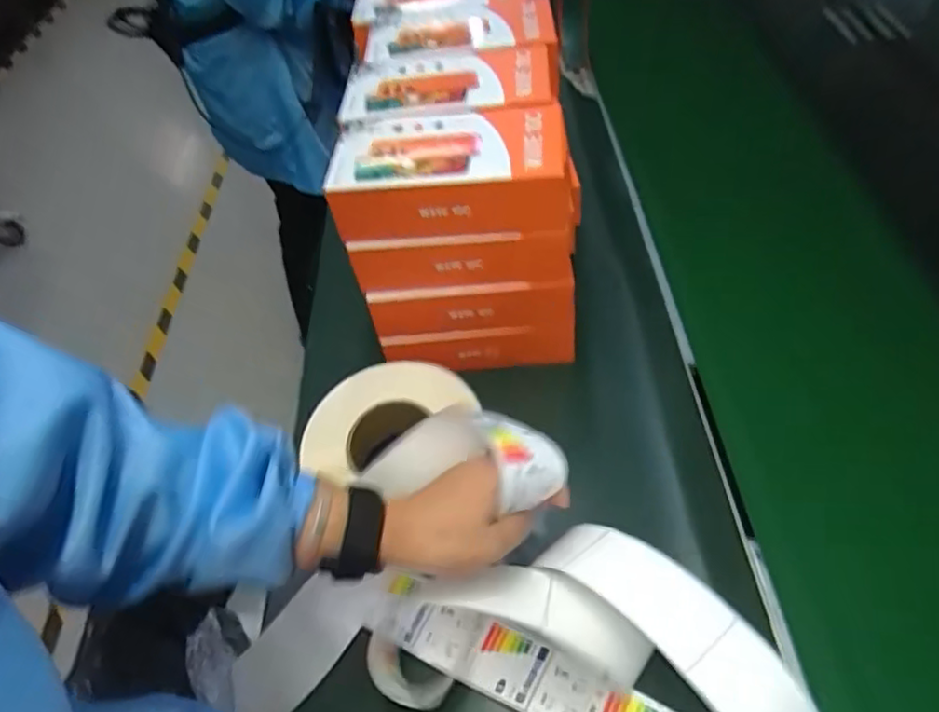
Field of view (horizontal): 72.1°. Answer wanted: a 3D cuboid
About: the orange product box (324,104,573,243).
[{"bbox_3d":[-0.015,-0.150,0.537,0.188,0.062,0.092,-4,48,3],"label":"orange product box"}]

